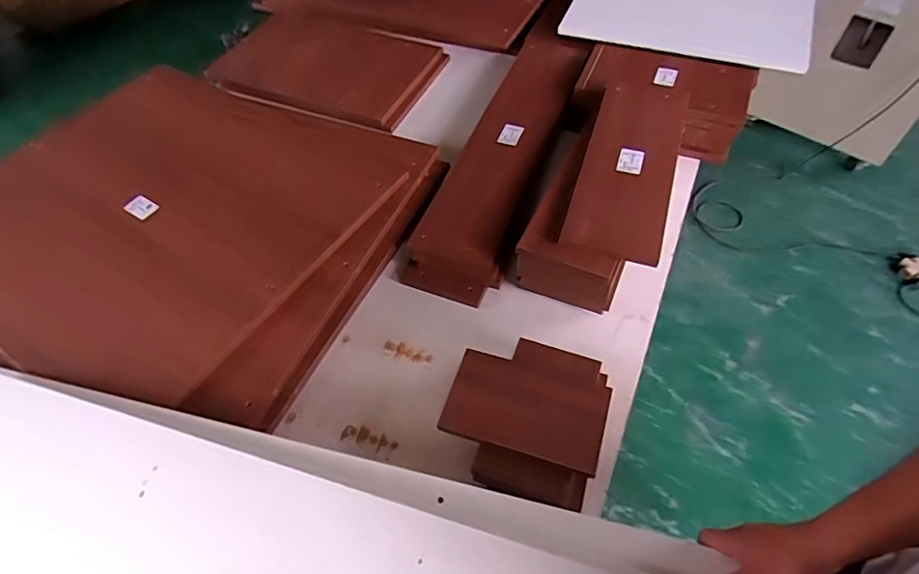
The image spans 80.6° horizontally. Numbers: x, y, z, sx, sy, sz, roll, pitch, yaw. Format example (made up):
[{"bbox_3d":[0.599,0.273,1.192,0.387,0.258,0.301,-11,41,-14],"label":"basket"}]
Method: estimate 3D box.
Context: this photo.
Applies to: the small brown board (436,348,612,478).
[{"bbox_3d":[0.096,0.170,0.776,0.218,0.018,0.135,15,57,13],"label":"small brown board"}]

